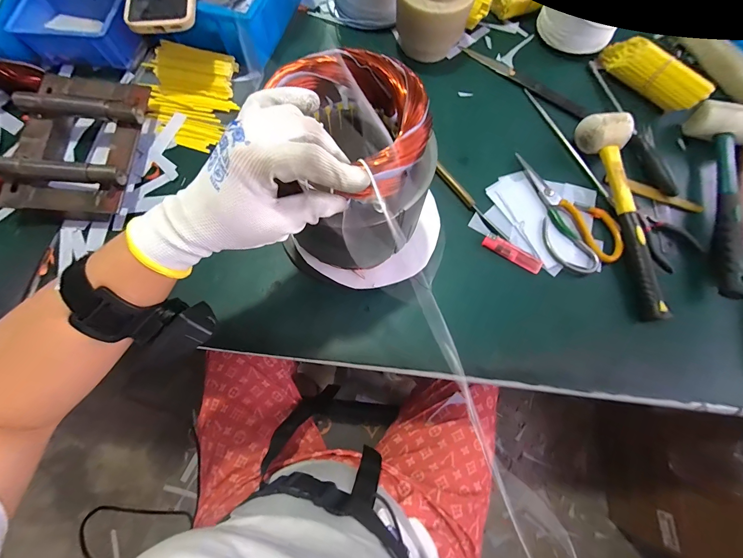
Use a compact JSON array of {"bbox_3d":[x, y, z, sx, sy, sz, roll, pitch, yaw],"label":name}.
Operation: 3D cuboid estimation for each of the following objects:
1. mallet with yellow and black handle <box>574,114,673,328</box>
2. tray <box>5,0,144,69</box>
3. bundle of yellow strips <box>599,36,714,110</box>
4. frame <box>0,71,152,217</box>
[{"bbox_3d":[0.332,-0.089,0.404,0.052,0.046,0.272,-6,72,-2],"label":"mallet with yellow and black handle"},{"bbox_3d":[-0.419,-0.374,0.465,0.151,0.051,0.115,8,73,2],"label":"tray"},{"bbox_3d":[0.413,-0.307,0.472,0.039,0.043,0.156,-30,74,-9],"label":"bundle of yellow strips"},{"bbox_3d":[-0.373,-0.176,0.408,0.136,0.049,0.193,3,71,1],"label":"frame"}]

